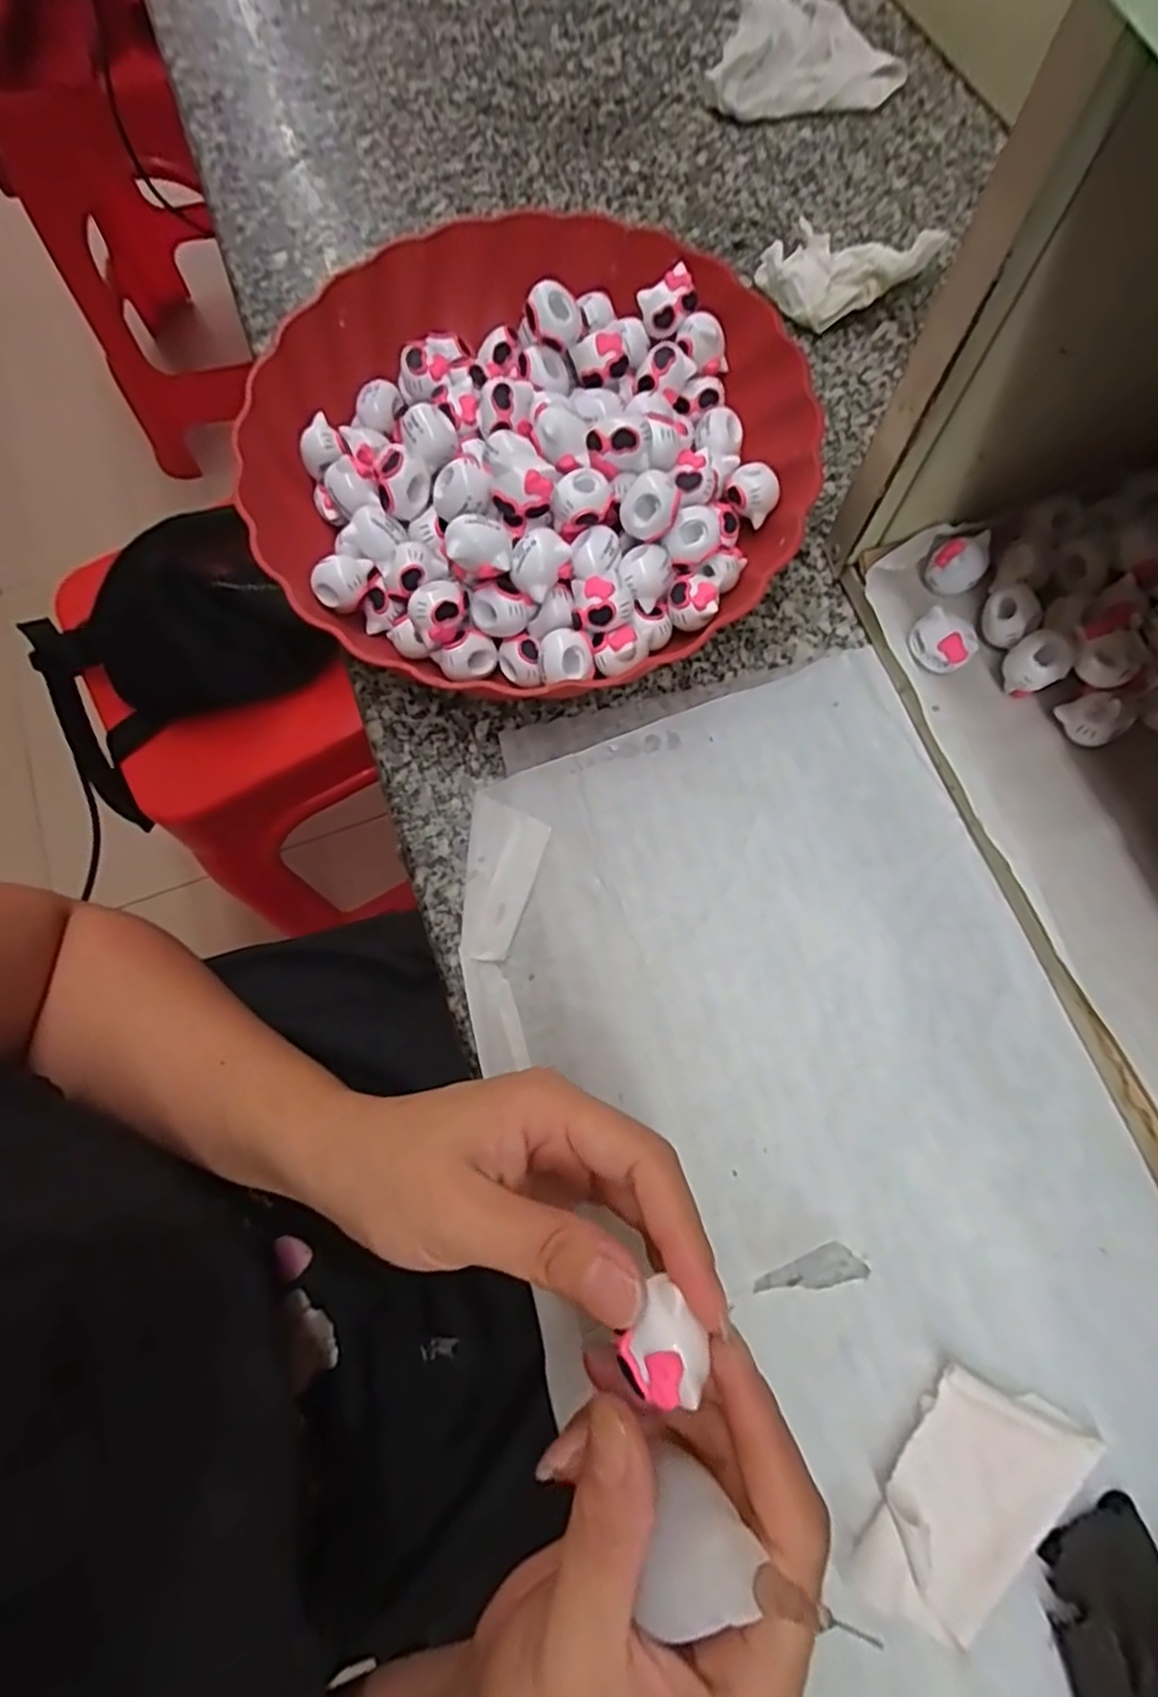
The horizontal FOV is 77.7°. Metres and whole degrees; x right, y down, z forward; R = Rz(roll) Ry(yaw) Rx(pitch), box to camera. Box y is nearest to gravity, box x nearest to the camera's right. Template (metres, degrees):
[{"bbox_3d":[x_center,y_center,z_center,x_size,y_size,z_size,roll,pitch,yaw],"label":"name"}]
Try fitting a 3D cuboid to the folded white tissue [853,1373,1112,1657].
[{"bbox_3d":[0.127,0.211,0.233,0.047,0.014,0.081,40,78,12],"label":"folded white tissue"}]

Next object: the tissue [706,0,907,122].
[{"bbox_3d":[0.132,-0.490,0.435,0.111,0.016,0.117,-4,75,1],"label":"tissue"}]

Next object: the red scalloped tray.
[{"bbox_3d":[-0.021,-0.180,0.328,0.244,0.061,0.248,11,74,4],"label":"red scalloped tray"}]

